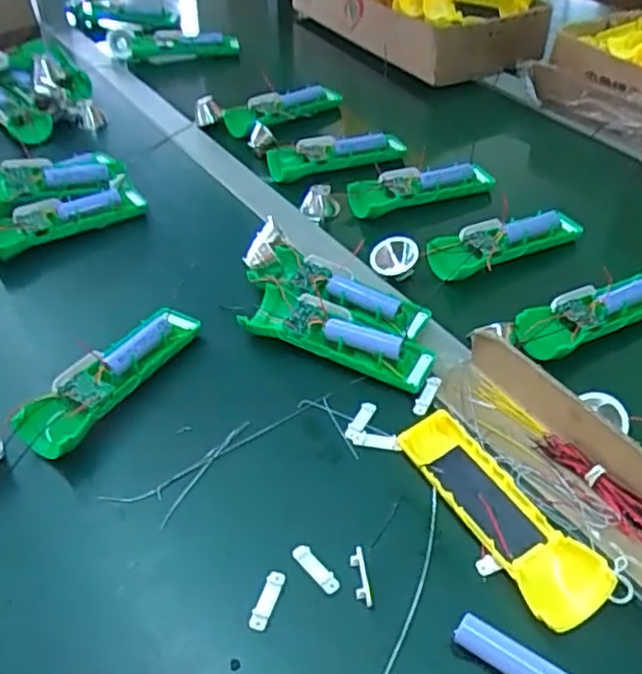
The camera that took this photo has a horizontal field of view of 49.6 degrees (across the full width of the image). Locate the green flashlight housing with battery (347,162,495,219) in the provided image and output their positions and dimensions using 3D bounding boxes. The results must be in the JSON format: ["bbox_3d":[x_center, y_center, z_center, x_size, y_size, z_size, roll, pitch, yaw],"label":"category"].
[{"bbox_3d":[0.112,-0.166,0.760,0.164,0.027,0.048,-15,45,-12],"label":"green flashlight housing with battery"}]

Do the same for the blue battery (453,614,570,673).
[{"bbox_3d":[0.108,0.182,0.392,0.066,0.016,0.018,26,51,28],"label":"blue battery"}]

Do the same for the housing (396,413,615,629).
[{"bbox_3d":[0.112,0.112,0.454,0.047,0.025,0.163,-23,46,-19],"label":"housing"}]

